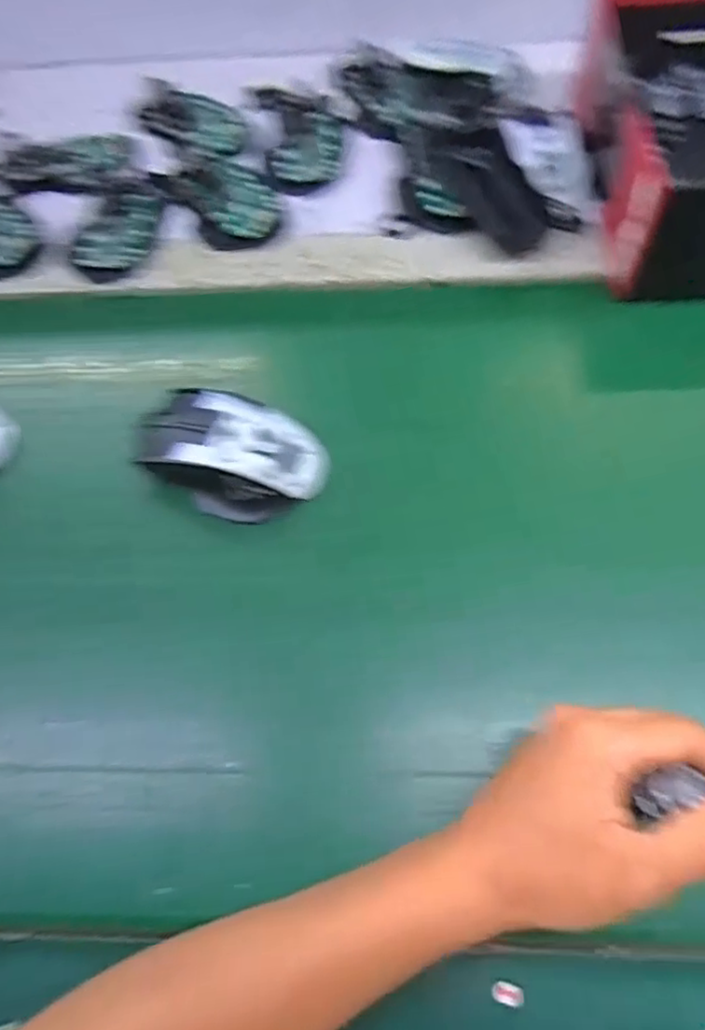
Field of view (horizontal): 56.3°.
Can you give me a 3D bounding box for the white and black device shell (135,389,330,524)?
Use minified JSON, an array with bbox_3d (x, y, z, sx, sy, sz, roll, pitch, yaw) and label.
[{"bbox_3d":[-0.072,-0.036,0.397,0.105,0.039,0.068,11,65,9],"label":"white and black device shell"}]

